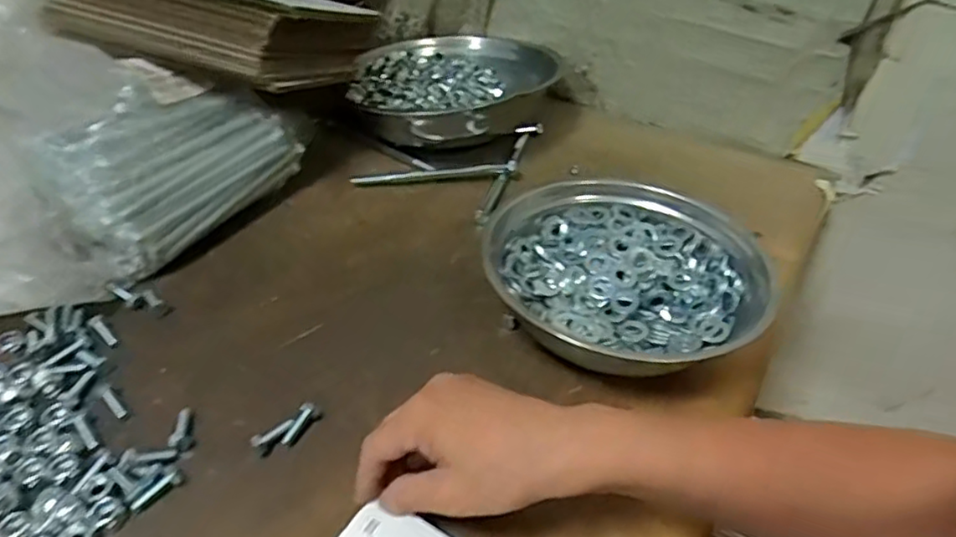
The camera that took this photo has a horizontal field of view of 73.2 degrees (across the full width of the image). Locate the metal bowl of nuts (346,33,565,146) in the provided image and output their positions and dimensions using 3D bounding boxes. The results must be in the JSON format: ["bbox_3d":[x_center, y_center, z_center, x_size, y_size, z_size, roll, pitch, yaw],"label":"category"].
[{"bbox_3d":[-0.025,-0.208,0.751,0.229,0.059,0.214,1,42,-1],"label":"metal bowl of nuts"}]

